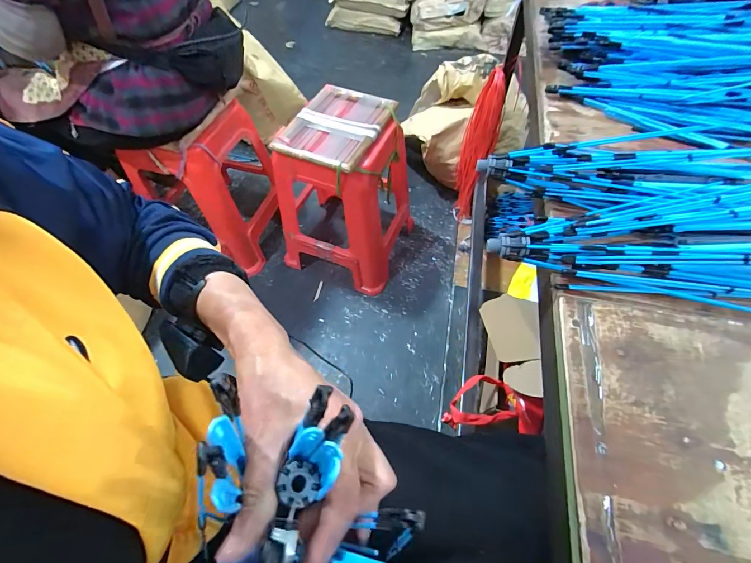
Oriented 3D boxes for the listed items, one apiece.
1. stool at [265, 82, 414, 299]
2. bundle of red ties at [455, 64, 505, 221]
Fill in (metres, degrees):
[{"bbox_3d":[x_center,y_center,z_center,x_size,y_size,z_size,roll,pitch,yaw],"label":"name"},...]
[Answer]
[{"bbox_3d":[-0.086,-0.268,1.100,0.330,0.471,0.318,19,60,14],"label":"stool"},{"bbox_3d":[0.342,-0.432,1.210,0.108,0.498,0.126,14,59,11],"label":"bundle of red ties"}]

